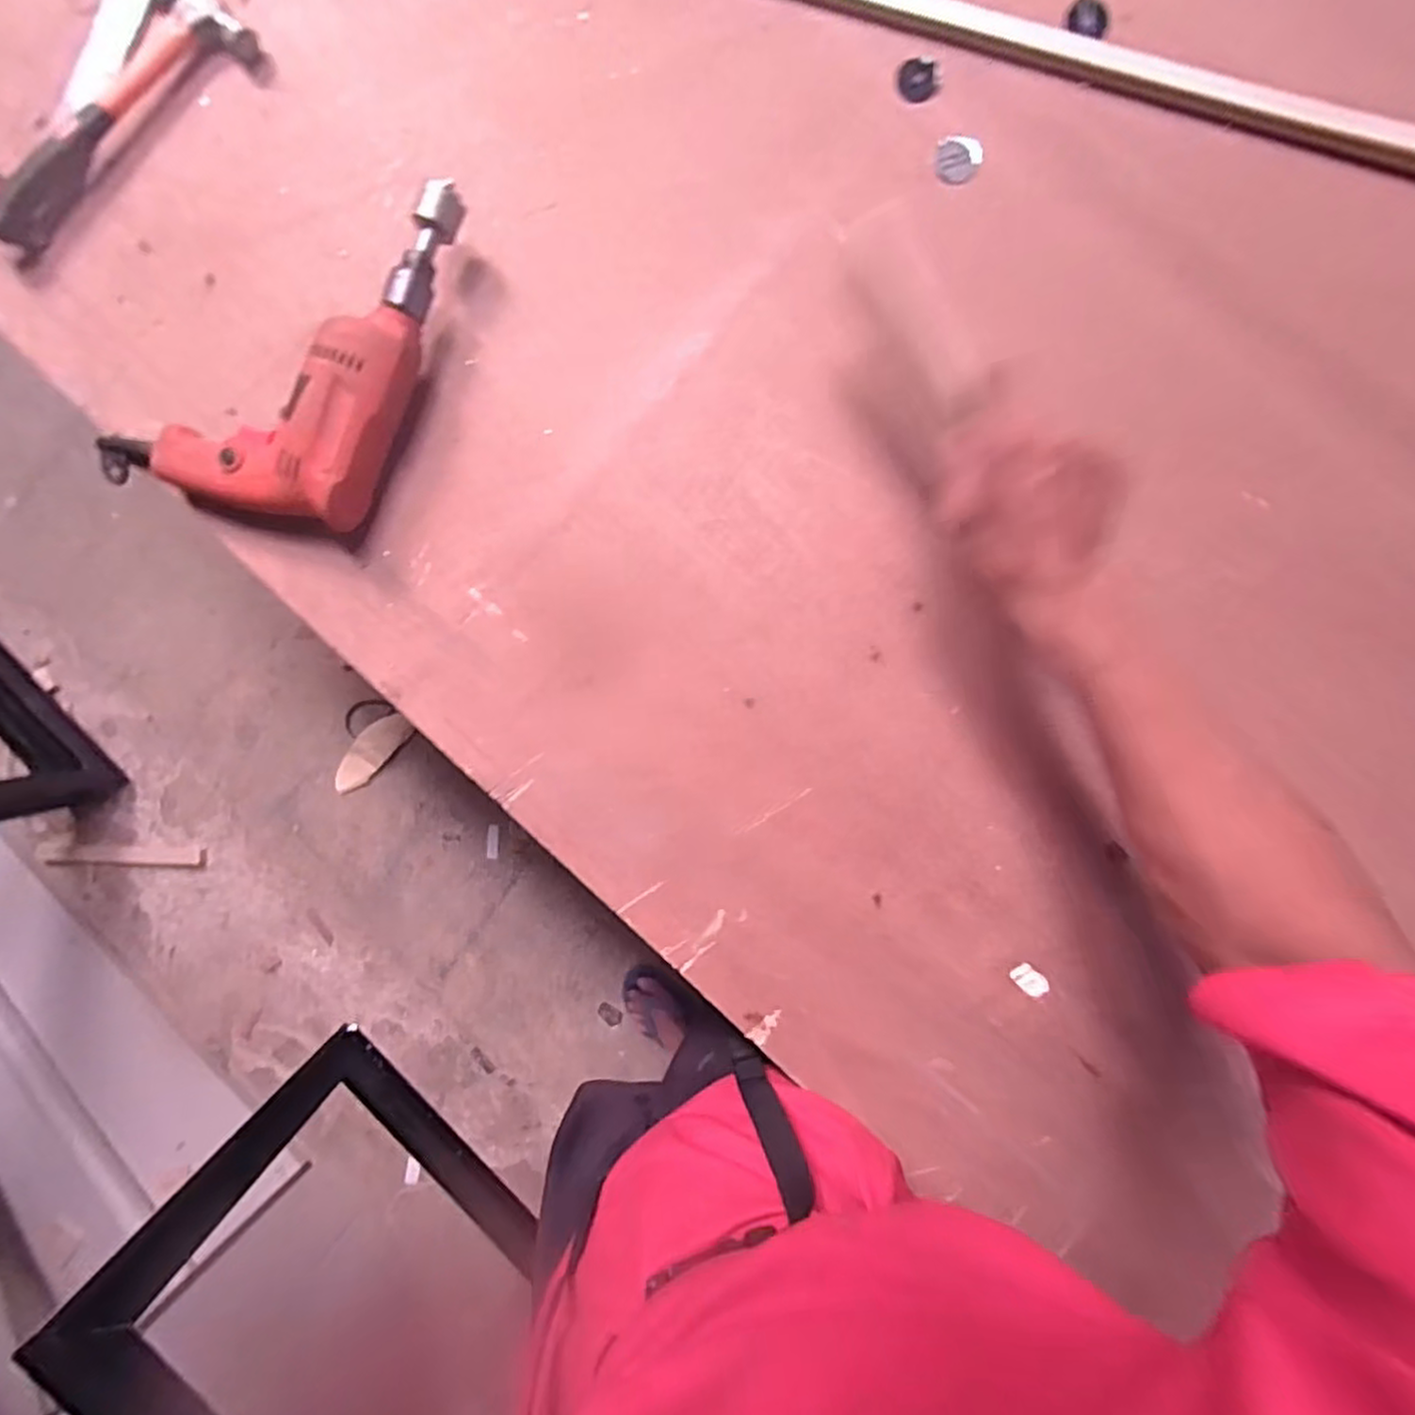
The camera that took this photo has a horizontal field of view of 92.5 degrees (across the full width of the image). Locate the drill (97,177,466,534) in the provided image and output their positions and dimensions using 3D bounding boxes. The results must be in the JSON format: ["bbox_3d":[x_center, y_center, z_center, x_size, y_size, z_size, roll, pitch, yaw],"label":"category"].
[{"bbox_3d":[-0.345,-0.289,0.530,0.254,0.062,0.271,15,91,3],"label":"drill"}]

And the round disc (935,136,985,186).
[{"bbox_3d":[0.197,-0.434,0.536,0.036,0.004,0.037,0,90,3],"label":"round disc"}]

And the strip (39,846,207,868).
[{"bbox_3d":[-1.240,0.316,1.443,0.344,0.012,0.043,1,88,-4],"label":"strip"}]

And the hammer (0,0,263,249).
[{"bbox_3d":[-0.500,-0.500,0.559,0.260,0.029,0.101,-39,88,2],"label":"hammer"}]

